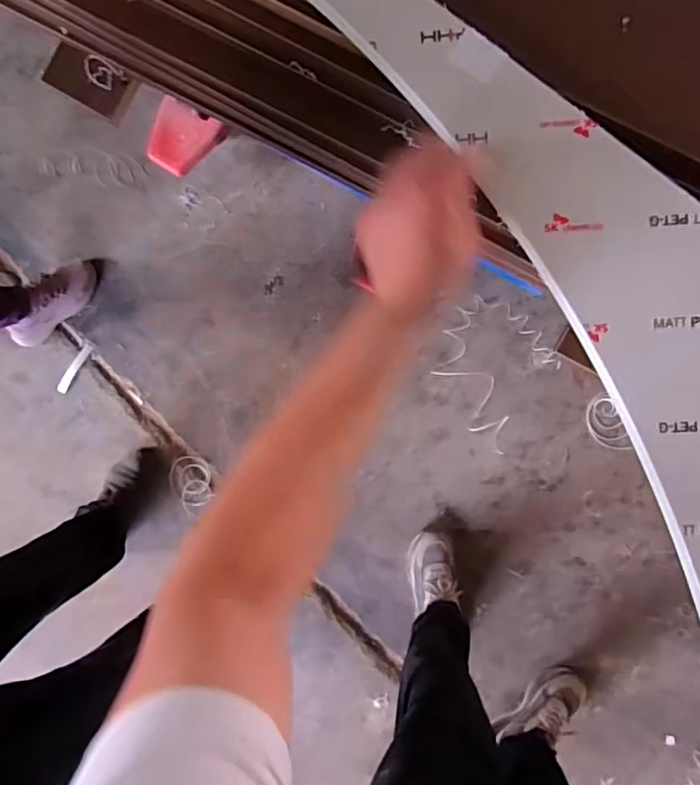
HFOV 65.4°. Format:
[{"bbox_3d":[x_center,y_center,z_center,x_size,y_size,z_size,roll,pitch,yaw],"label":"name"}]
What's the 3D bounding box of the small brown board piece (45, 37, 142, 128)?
[{"bbox_3d":[-0.326,-0.390,0.683,0.105,0.014,0.058,30,107,-5],"label":"small brown board piece"}]

